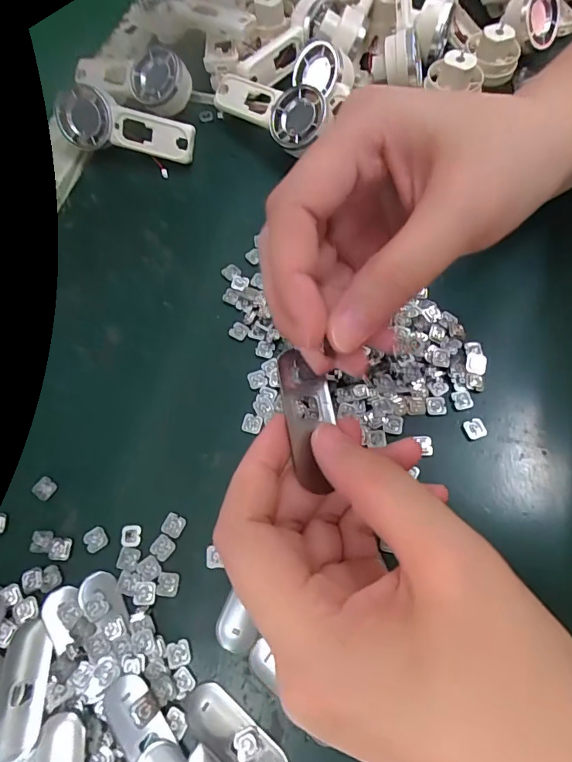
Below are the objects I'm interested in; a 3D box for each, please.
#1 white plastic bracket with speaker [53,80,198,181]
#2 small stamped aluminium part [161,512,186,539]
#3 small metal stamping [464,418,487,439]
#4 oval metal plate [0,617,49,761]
[{"bbox_3d":[-0.109,-0.172,0.314,0.093,0.036,0.016,17,30,-3],"label":"white plastic bracket with speaker"},{"bbox_3d":[-0.056,0.071,0.225,0.010,0.004,0.010,23,69,11],"label":"small stamped aluminium part"},{"bbox_3d":[0.100,0.025,0.240,0.010,0.004,0.010,-15,67,-5],"label":"small metal stamping"},{"bbox_3d":[-0.113,0.130,0.195,0.021,0.004,0.050,-10,52,-3],"label":"oval metal plate"}]

